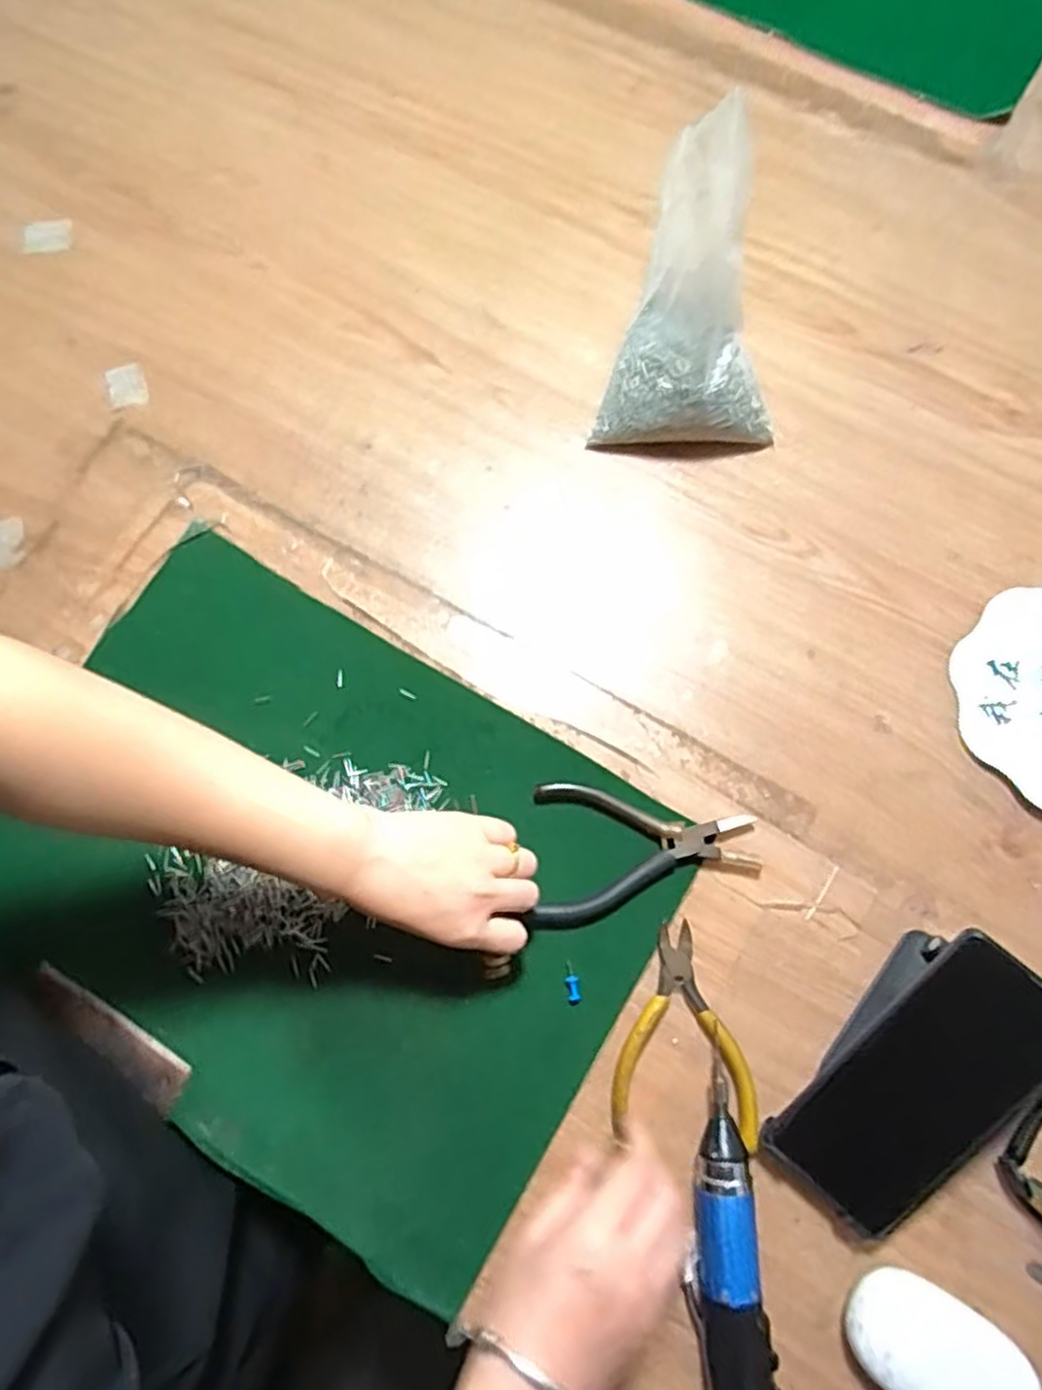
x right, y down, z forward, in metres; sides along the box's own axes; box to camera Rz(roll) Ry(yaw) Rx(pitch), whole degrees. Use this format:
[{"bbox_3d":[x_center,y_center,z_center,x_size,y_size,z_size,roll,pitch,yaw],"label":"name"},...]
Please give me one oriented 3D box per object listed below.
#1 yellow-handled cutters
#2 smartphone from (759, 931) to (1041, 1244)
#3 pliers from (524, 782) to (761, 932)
[{"bbox_3d":[0.102,0.200,0.436,0.083,0.013,0.115,8,76,4],"label":"yellow-handled cutters"},{"bbox_3d":[0.212,0.209,0.389,0.074,0.011,0.167,40,101,10],"label":"smartphone"},{"bbox_3d":[0.078,0.106,0.463,0.139,0.013,0.090,4,76,3],"label":"pliers"}]

